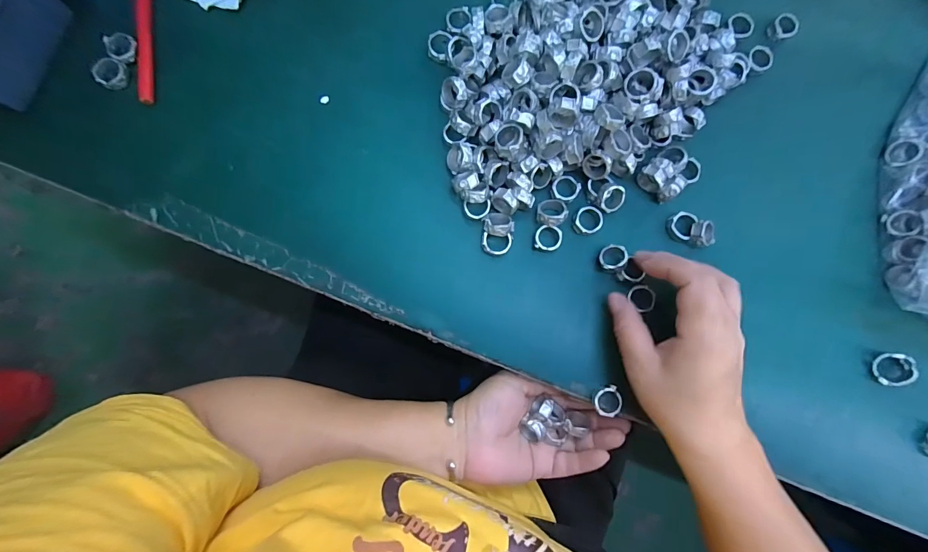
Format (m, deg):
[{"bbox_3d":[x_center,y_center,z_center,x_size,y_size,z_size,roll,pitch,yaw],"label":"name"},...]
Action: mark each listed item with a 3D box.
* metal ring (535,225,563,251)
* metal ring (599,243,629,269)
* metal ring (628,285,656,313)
[{"bbox_3d":[0.066,-0.029,0.302,0.020,0.007,0.019,11,83,-1],"label":"metal ring"},{"bbox_3d":[0.114,-0.015,0.300,0.019,0.012,0.019,0,84,-2],"label":"metal ring"},{"bbox_3d":[0.137,0.017,0.300,0.019,0.005,0.020,1,82,-4],"label":"metal ring"}]

